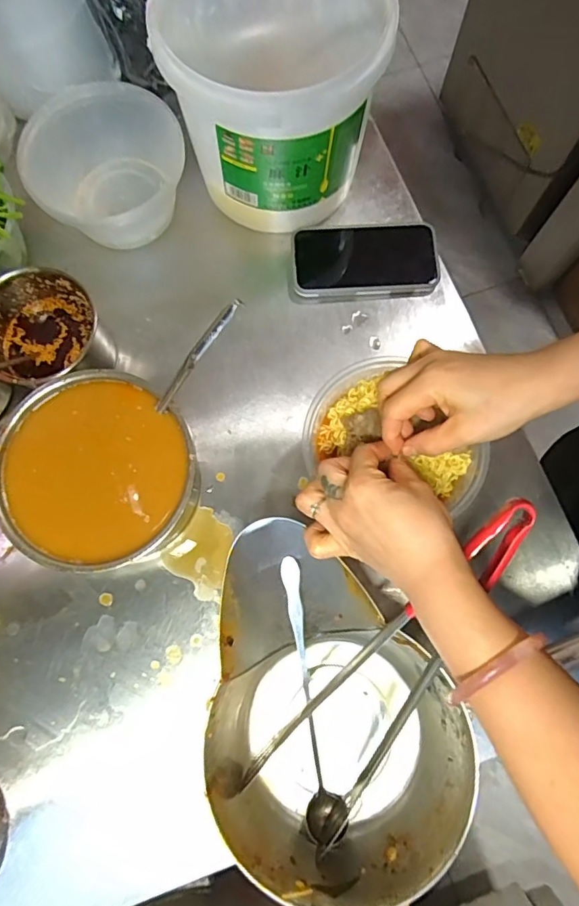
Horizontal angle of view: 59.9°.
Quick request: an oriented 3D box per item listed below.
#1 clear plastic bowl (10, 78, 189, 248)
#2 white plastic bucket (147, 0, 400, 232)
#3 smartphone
[{"bbox_3d":[-0.201,-0.317,0.564,0.164,0.080,0.153,0,78,1],"label":"clear plastic bowl"},{"bbox_3d":[-0.015,-0.372,0.521,0.205,0.183,0.213,0,78,1],"label":"white plastic bucket"},{"bbox_3d":[0.084,-0.221,0.575,0.166,0.011,0.095,-1,78,1],"label":"smartphone"}]

